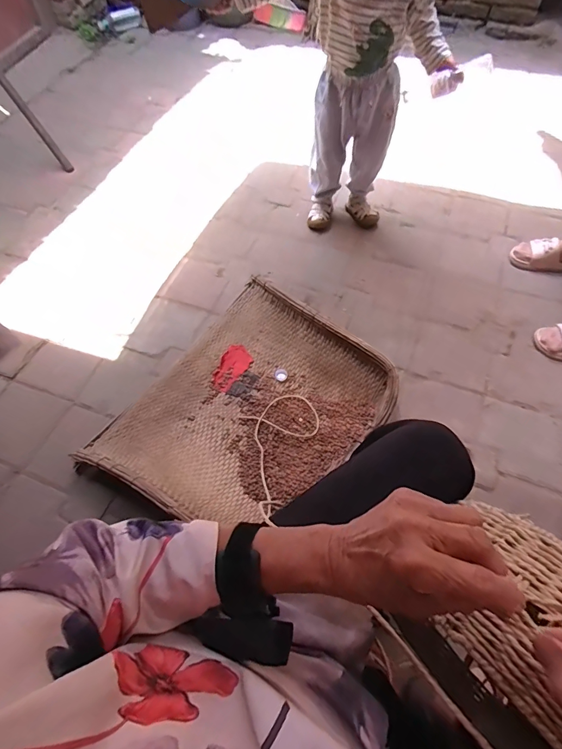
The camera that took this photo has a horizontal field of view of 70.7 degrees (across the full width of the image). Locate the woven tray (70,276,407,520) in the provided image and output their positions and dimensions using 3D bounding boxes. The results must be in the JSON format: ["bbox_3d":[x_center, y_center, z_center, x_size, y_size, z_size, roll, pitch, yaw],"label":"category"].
[{"bbox_3d":[-0.085,0.088,0.954,0.526,0.140,0.625,34,64,20],"label":"woven tray"}]

